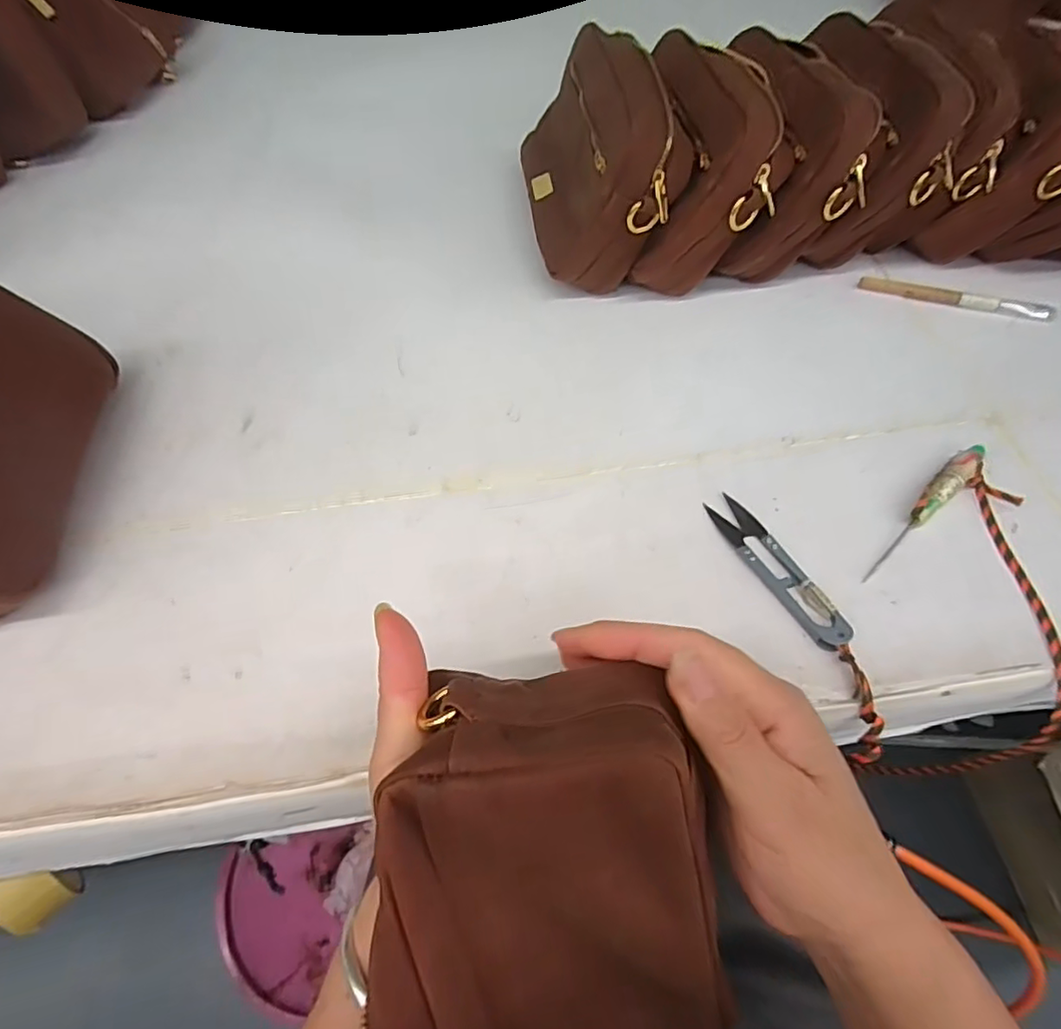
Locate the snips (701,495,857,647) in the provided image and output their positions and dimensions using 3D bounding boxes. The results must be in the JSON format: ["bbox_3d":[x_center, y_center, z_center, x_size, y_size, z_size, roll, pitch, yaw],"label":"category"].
[{"bbox_3d":[0.133,0.028,0.324,0.023,0.010,0.099,-23,59,-11],"label":"snips"}]

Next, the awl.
[{"bbox_3d":[0.220,-0.003,0.333,0.111,0.010,0.017,-37,62,-19],"label":"awl"}]

